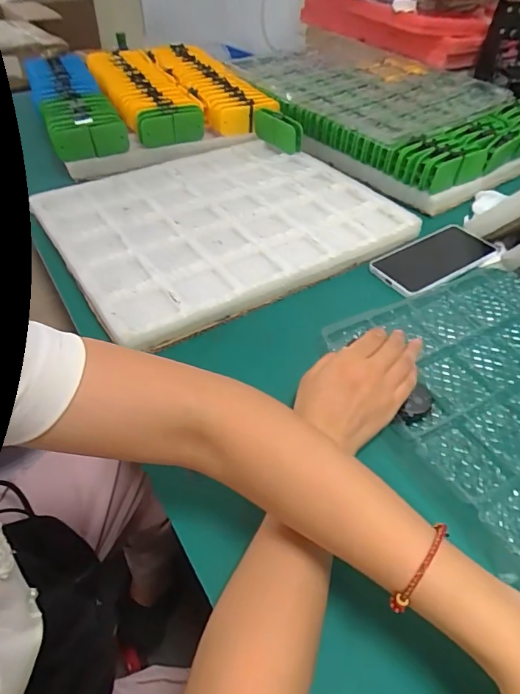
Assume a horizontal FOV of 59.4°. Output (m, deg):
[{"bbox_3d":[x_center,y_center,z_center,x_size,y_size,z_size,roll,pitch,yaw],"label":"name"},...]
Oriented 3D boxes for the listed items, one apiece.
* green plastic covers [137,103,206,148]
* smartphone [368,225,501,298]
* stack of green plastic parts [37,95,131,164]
[{"bbox_3d":[-0.148,-0.371,0.762,0.114,0.051,0.045,-17,46,-16],"label":"green plastic covers"},{"bbox_3d":[0.228,-0.114,0.594,0.166,0.014,0.085,-27,49,-24],"label":"smartphone"},{"bbox_3d":[-0.295,-0.370,0.759,0.116,0.052,0.162,-18,46,-17],"label":"stack of green plastic parts"}]

